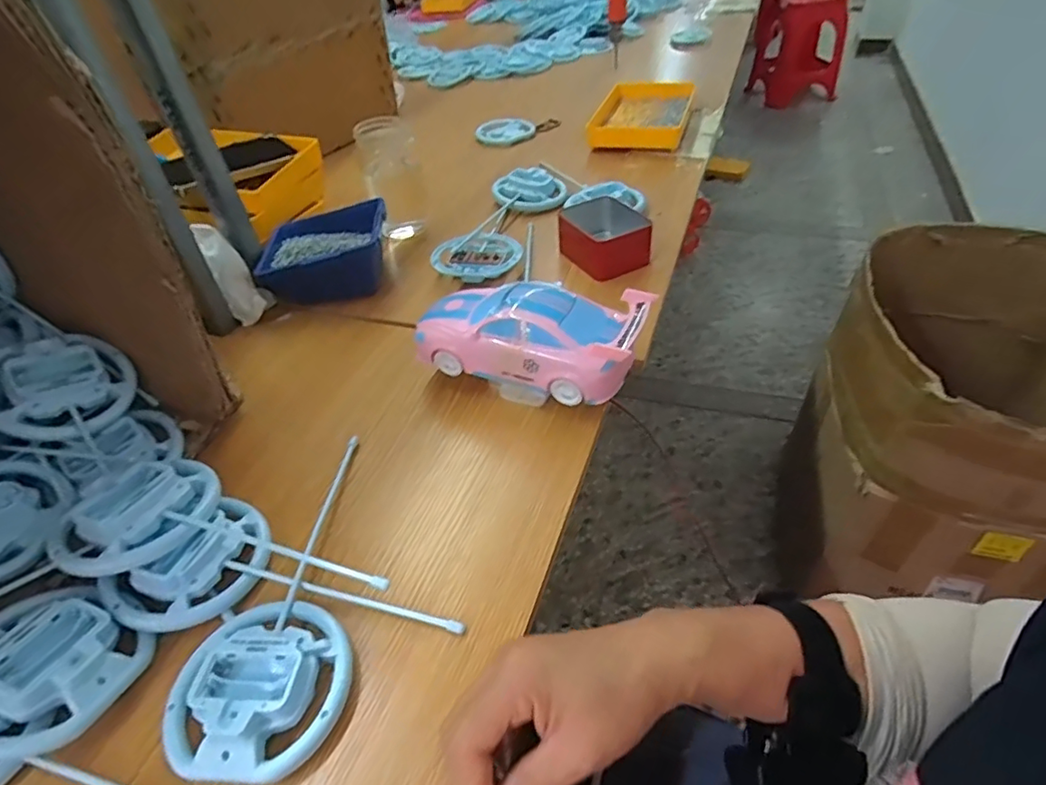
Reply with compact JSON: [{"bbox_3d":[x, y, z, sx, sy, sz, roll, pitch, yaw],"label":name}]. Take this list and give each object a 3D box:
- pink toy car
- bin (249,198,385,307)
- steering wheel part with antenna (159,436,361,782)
[{"bbox_3d":[0.004,-0.045,0.491,0.194,0.086,0.082,14,46,19],"label":"pink toy car"},{"bbox_3d":[-0.220,-0.159,0.653,0.142,0.068,0.118,-2,43,3],"label":"bin"},{"bbox_3d":[-0.163,0.123,0.384,0.102,0.027,0.228,-6,43,-1],"label":"steering wheel part with antenna"}]

